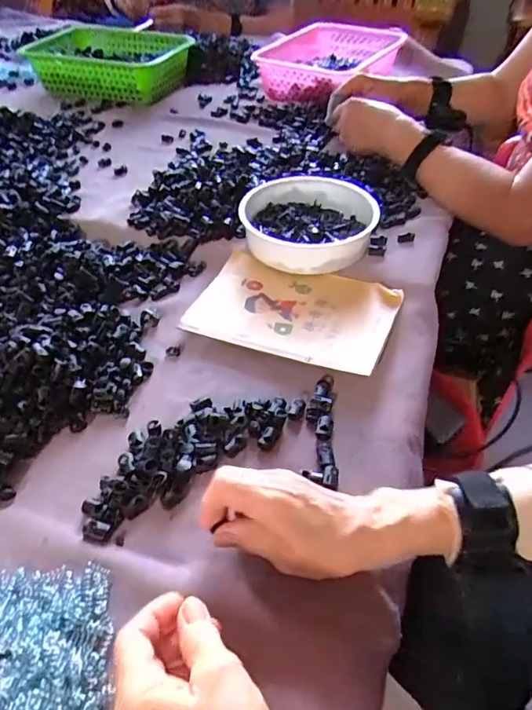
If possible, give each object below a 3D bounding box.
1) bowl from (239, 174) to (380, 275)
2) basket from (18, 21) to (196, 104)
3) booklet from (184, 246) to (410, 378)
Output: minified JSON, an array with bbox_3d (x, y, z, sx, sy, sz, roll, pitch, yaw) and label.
[{"bbox_3d":[0.051,-0.160,0.620,0.160,0.047,0.168,0,45,0],"label":"bowl"},{"bbox_3d":[-0.313,-0.573,0.999,0.311,0.094,0.197,15,47,15],"label":"basket"},{"bbox_3d":[0.030,-0.049,0.537,0.200,0.013,0.140,17,48,16],"label":"booklet"}]

